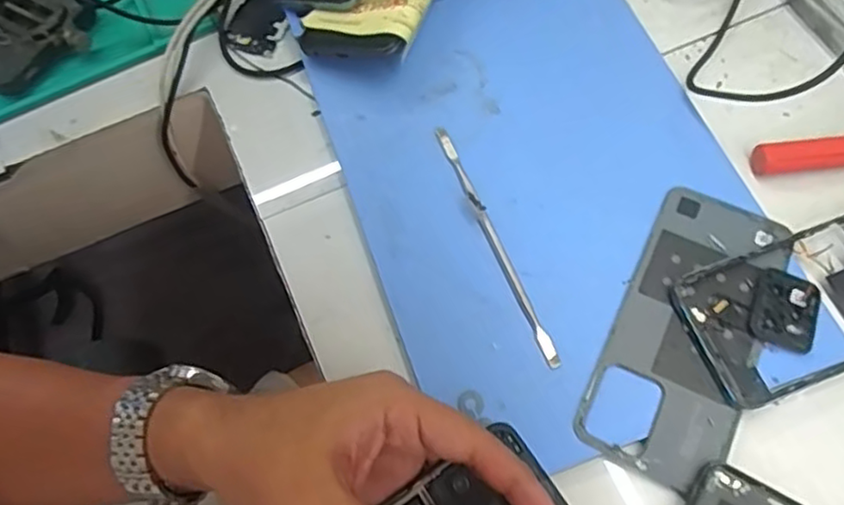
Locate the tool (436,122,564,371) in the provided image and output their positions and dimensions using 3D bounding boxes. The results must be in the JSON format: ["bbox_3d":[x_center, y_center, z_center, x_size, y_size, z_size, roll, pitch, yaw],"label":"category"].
[{"bbox_3d":[0.040,-0.009,0.373,0.008,0.010,0.158,-21,67,-7],"label":"tool"}]

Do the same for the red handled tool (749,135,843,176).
[{"bbox_3d":[0.250,-0.060,0.394,0.101,0.016,0.021,-8,66,-1],"label":"red handled tool"}]

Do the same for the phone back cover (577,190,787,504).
[{"bbox_3d":[0.143,0.039,0.352,0.074,0.010,0.162,24,69,13],"label":"phone back cover"}]

